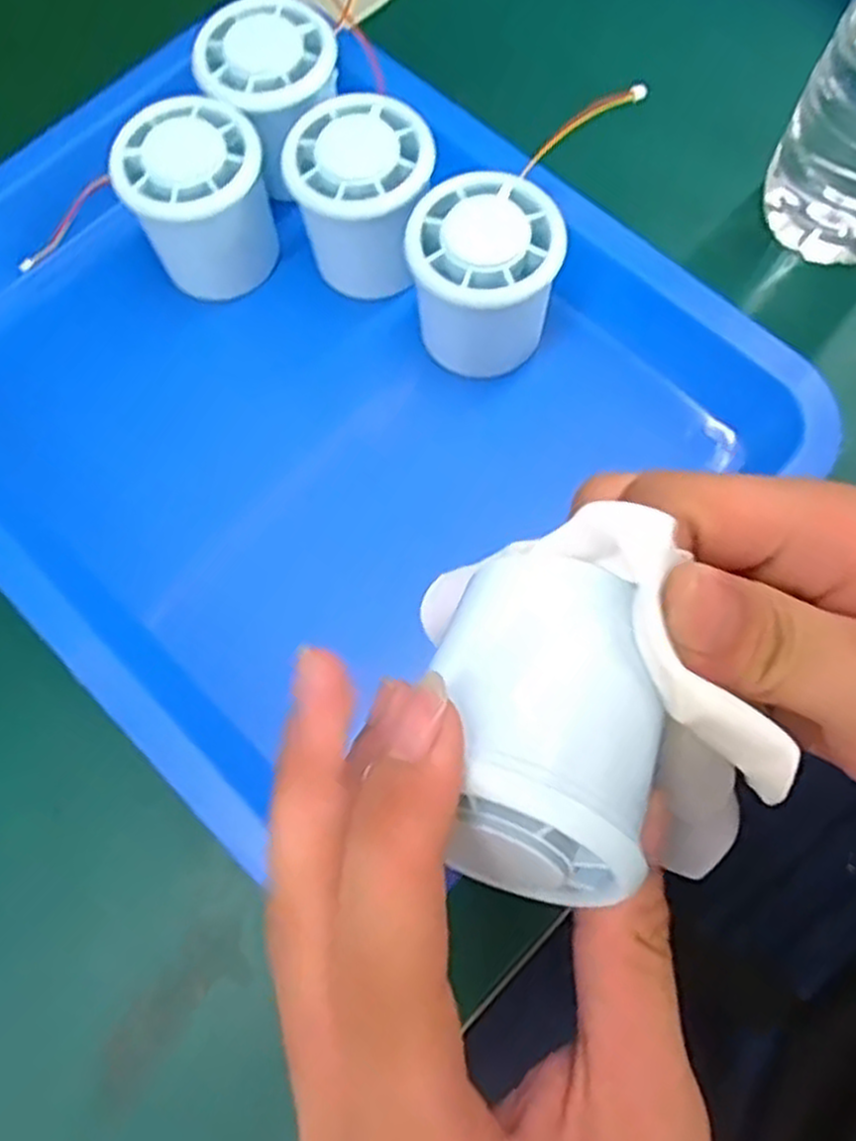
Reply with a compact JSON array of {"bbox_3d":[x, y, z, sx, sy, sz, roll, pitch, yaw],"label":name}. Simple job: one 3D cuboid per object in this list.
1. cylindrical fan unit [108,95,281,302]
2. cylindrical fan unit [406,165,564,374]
[{"bbox_3d":[-0.091,-0.146,0.327,0.055,0.058,0.057,-1,71,2],"label":"cylindrical fan unit"},{"bbox_3d":[0.022,-0.111,0.309,0.055,0.058,0.053,-1,71,2],"label":"cylindrical fan unit"}]

